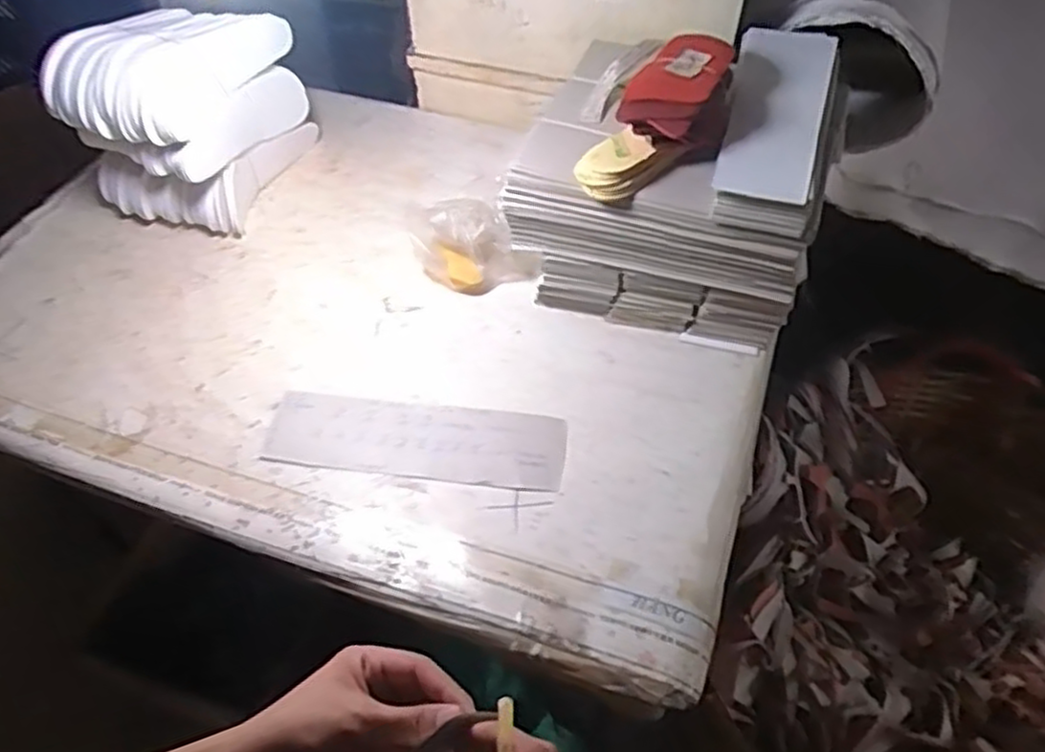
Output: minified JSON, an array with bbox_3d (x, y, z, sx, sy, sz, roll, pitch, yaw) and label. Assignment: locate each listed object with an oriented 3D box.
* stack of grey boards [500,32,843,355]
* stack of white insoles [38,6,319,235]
[{"bbox_3d":[0.181,-0.244,0.891,0.323,0.217,0.300,17,55,13],"label":"stack of grey boards"},{"bbox_3d":[-0.453,-0.356,1.004,0.216,0.211,0.226,19,55,14],"label":"stack of white insoles"}]

